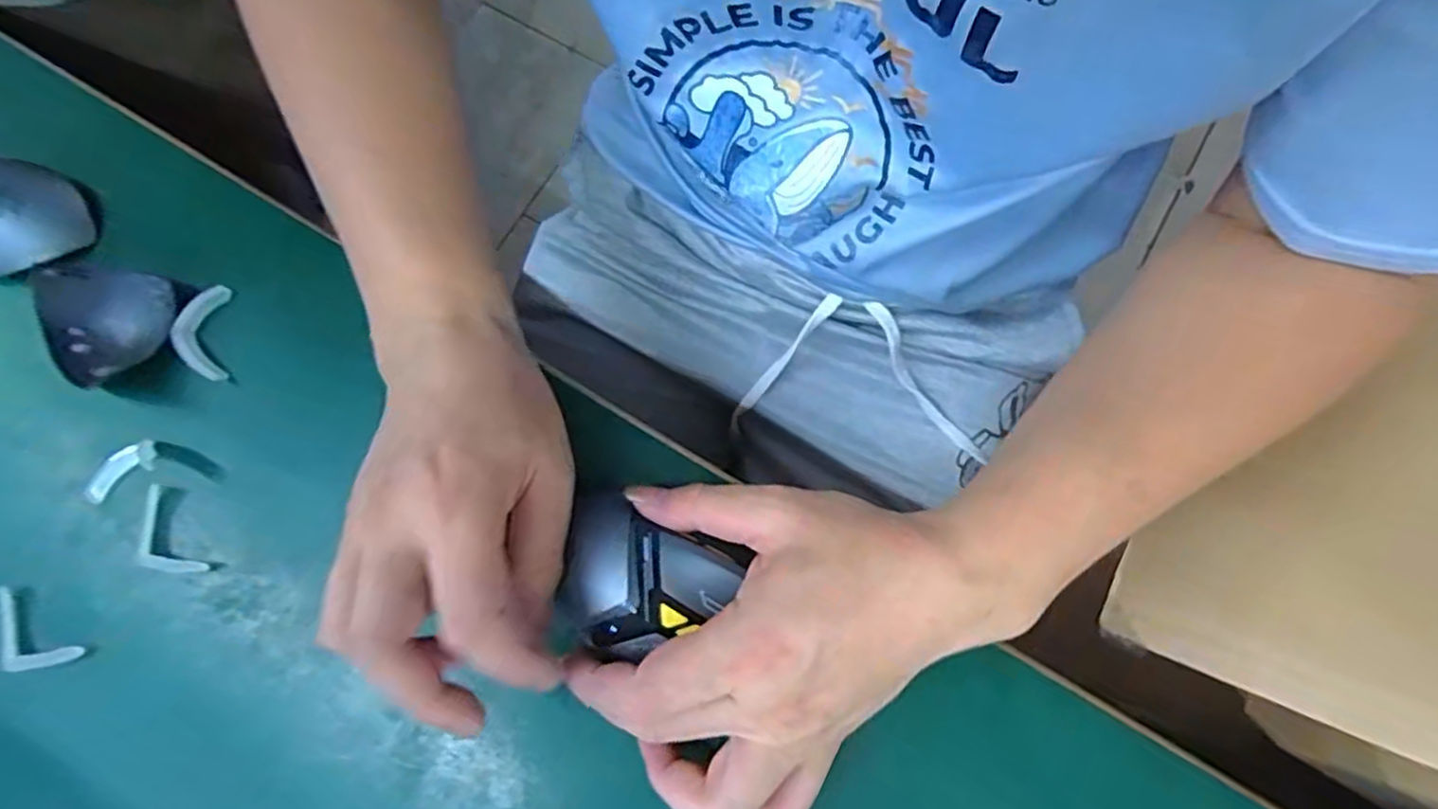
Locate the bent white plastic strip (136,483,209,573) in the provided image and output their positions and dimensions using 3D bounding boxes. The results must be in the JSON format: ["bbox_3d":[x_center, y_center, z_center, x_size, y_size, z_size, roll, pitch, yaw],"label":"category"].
[{"bbox_3d":[-0.248,0.061,0.317,0.022,0.005,0.046,-37,78,-8],"label":"bent white plastic strip"}]

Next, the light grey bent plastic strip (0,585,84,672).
[{"bbox_3d":[-0.298,0.101,0.305,0.048,0.008,0.025,33,79,9],"label":"light grey bent plastic strip"}]

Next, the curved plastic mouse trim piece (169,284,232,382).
[{"bbox_3d":[-0.246,-0.034,0.341,0.021,0.013,0.044,-3,76,0],"label":"curved plastic mouse trim piece"}]

